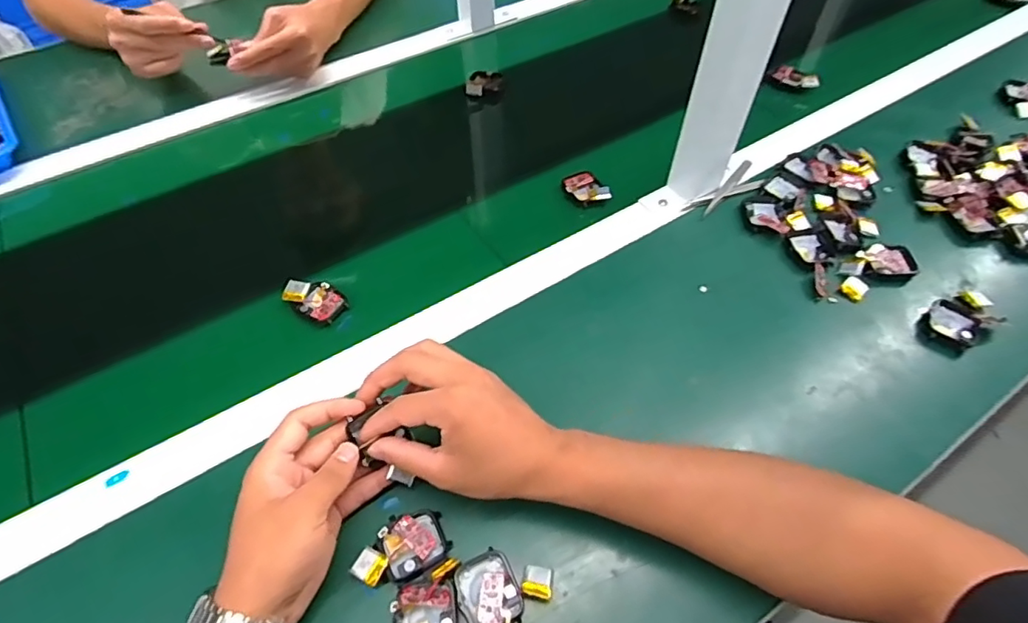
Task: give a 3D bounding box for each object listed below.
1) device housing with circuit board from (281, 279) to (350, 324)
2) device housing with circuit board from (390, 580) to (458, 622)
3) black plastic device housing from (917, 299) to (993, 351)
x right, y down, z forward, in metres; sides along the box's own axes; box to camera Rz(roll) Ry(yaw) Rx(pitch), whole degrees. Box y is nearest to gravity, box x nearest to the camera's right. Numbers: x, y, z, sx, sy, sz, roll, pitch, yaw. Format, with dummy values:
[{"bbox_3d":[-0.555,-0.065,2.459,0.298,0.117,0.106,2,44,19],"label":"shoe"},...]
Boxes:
[{"bbox_3d":[-0.183,-0.010,0.505,0.054,0.024,0.036,22,57,15],"label":"device housing with circuit board"},{"bbox_3d":[-0.055,0.193,0.342,0.037,0.016,0.043,-9,55,-6],"label":"device housing with circuit board"},{"bbox_3d":[0.384,0.015,0.478,0.050,0.014,0.047,-32,60,-20],"label":"black plastic device housing"}]

